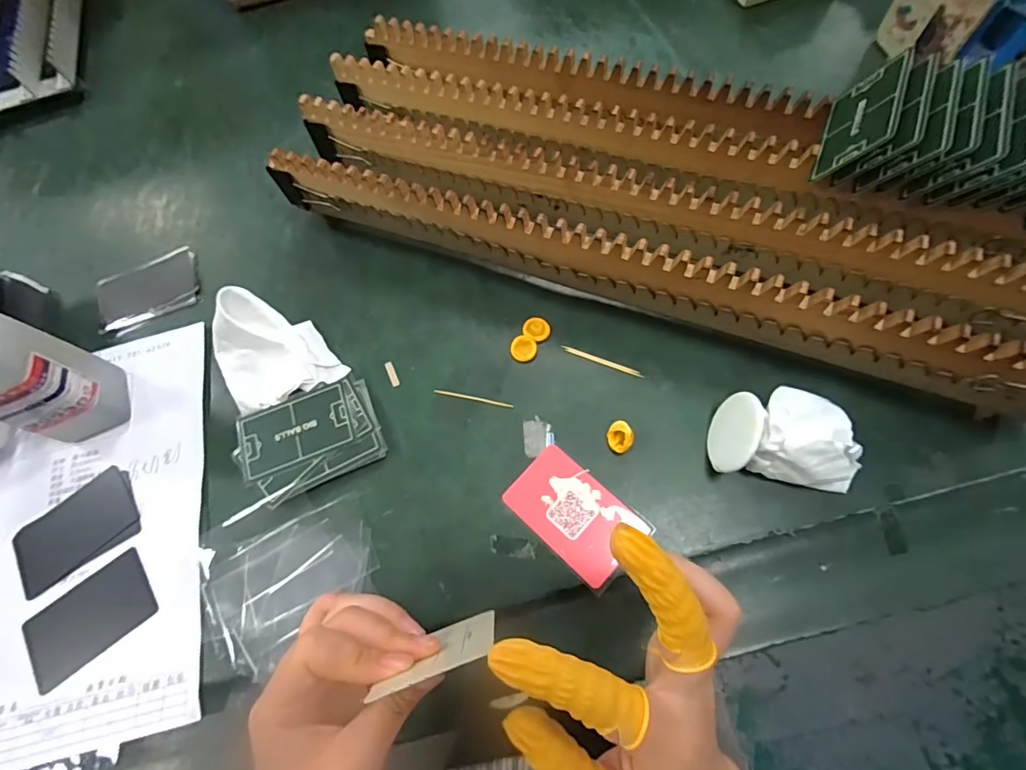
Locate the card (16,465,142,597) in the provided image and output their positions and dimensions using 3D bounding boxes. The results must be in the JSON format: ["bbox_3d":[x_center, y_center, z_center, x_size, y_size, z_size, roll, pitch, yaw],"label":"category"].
[{"bbox_3d":[-0.328,0.108,0.357,0.089,0.004,0.055,-40,68,-8],"label":"card"}]

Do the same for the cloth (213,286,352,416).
[{"bbox_3d":[-0.194,-0.028,0.372,0.083,0.046,0.090,-33,68,-7],"label":"cloth"}]

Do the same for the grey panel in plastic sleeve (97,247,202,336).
[{"bbox_3d":[-0.329,-0.084,0.430,0.090,0.005,0.063,-31,67,-6],"label":"grey panel in plastic sleeve"}]

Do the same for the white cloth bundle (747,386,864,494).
[{"bbox_3d":[0.190,0.036,0.305,0.067,0.042,0.054,12,69,12],"label":"white cloth bundle"}]

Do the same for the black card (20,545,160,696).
[{"bbox_3d":[-0.294,0.162,0.332,0.087,0.004,0.054,-38,67,-8],"label":"black card"}]

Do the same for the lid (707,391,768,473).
[{"bbox_3d":[0.143,0.031,0.308,0.005,0.051,0.051,17,69,-6],"label":"lid"}]

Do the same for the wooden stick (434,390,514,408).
[{"bbox_3d":[-0.030,0.010,0.361,0.061,0.004,0.004,11,69,11],"label":"wooden stick"}]

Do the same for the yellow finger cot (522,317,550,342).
[{"bbox_3d":[0.019,-0.045,0.375,0.021,0.004,0.020,-2,67,6],"label":"yellow finger cot"}]

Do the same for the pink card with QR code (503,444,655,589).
[{"bbox_3d":[0.041,0.086,0.322,0.085,0.004,0.056,40,77,18],"label":"pink card with QR code"}]

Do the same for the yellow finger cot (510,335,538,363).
[{"bbox_3d":[0.008,-0.029,0.369,0.020,0.004,0.022,-2,67,6],"label":"yellow finger cot"}]

